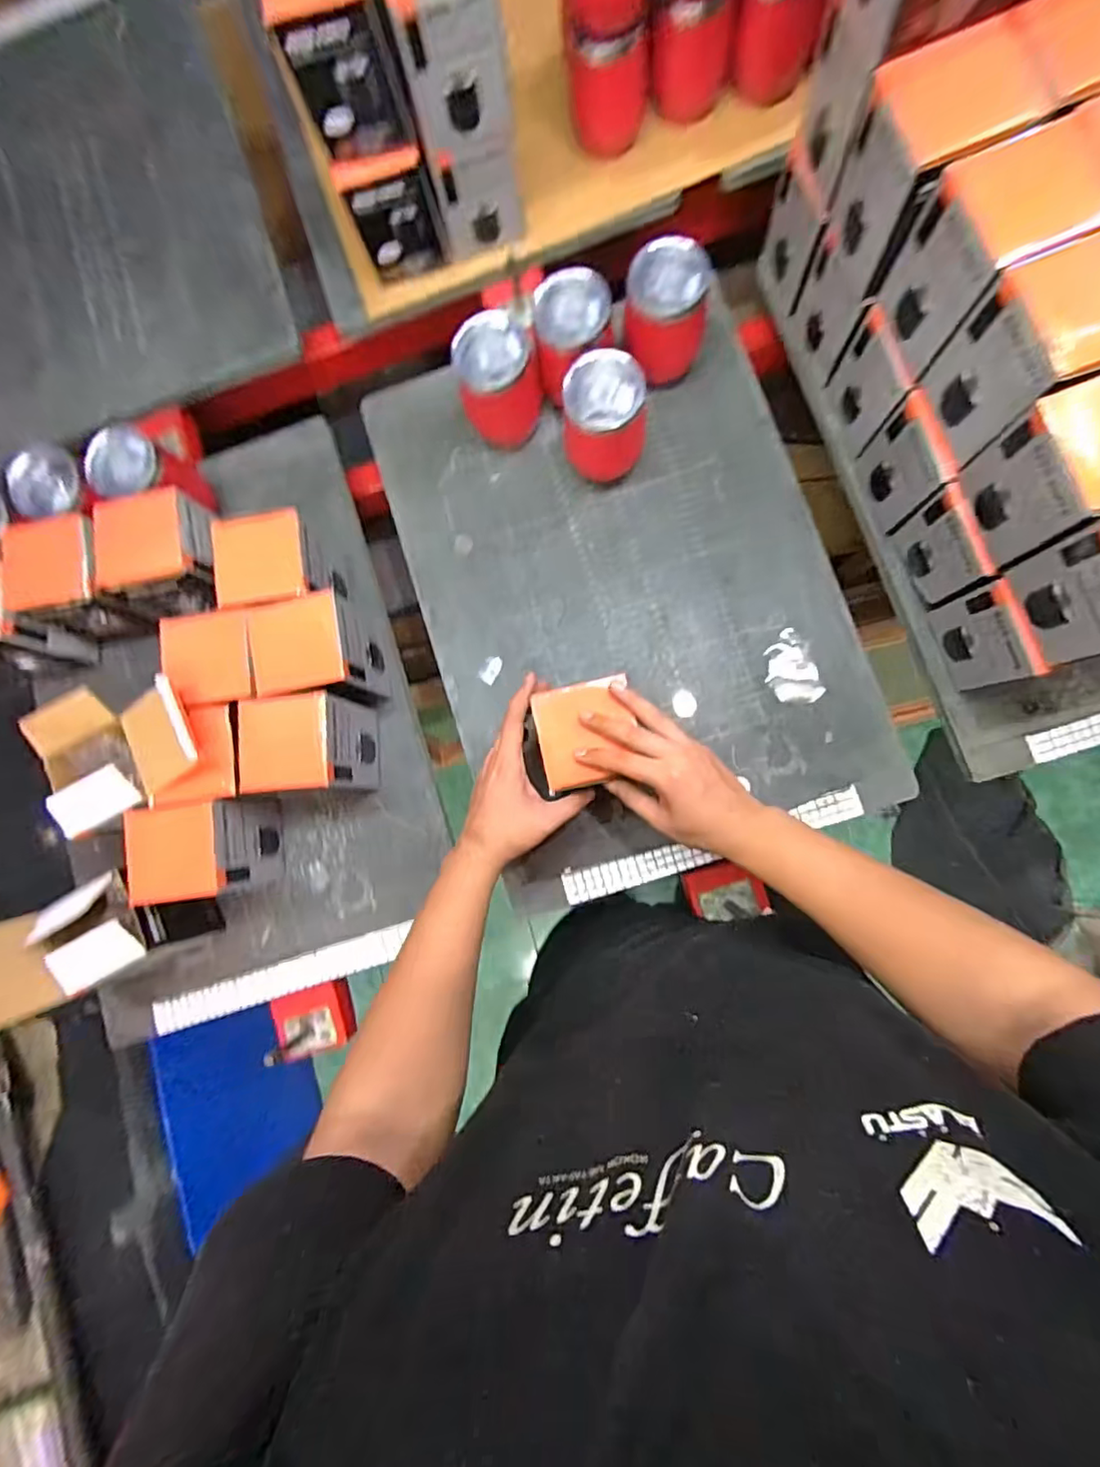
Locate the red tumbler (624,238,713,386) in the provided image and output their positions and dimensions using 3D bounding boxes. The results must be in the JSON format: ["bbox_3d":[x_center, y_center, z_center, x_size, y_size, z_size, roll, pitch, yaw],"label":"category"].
[{"bbox_3d":[0.121,-0.437,0.621,0.080,0.114,0.077,-1,84,7],"label":"red tumbler"}]

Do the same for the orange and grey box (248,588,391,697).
[{"bbox_3d":[-0.238,-0.083,0.621,0.089,0.119,0.093,-7,84,7],"label":"orange and grey box"}]

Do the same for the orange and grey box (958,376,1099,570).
[{"bbox_3d":[0.398,-0.199,0.440,0.099,0.118,0.091,-18,82,4],"label":"orange and grey box"}]

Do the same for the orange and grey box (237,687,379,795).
[{"bbox_3d":[-0.247,0.013,0.616,0.093,0.122,0.091,-4,84,7],"label":"orange and grey box"}]

